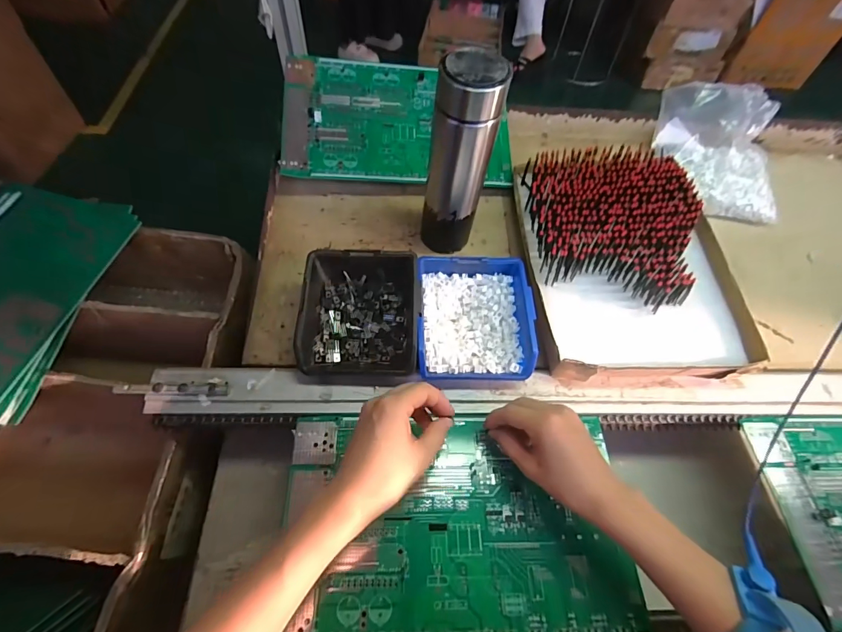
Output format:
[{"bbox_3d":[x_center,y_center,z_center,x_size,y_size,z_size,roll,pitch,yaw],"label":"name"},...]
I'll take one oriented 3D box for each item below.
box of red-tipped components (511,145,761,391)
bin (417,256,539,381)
[{"bbox_3d":[0.245,-0.075,0.484,0.224,0.075,0.296,0,59,-3],"label":"box of red-tipped components"},{"bbox_3d":[0.057,0.003,0.439,0.118,0.056,0.128,1,59,-3],"label":"bin"}]

